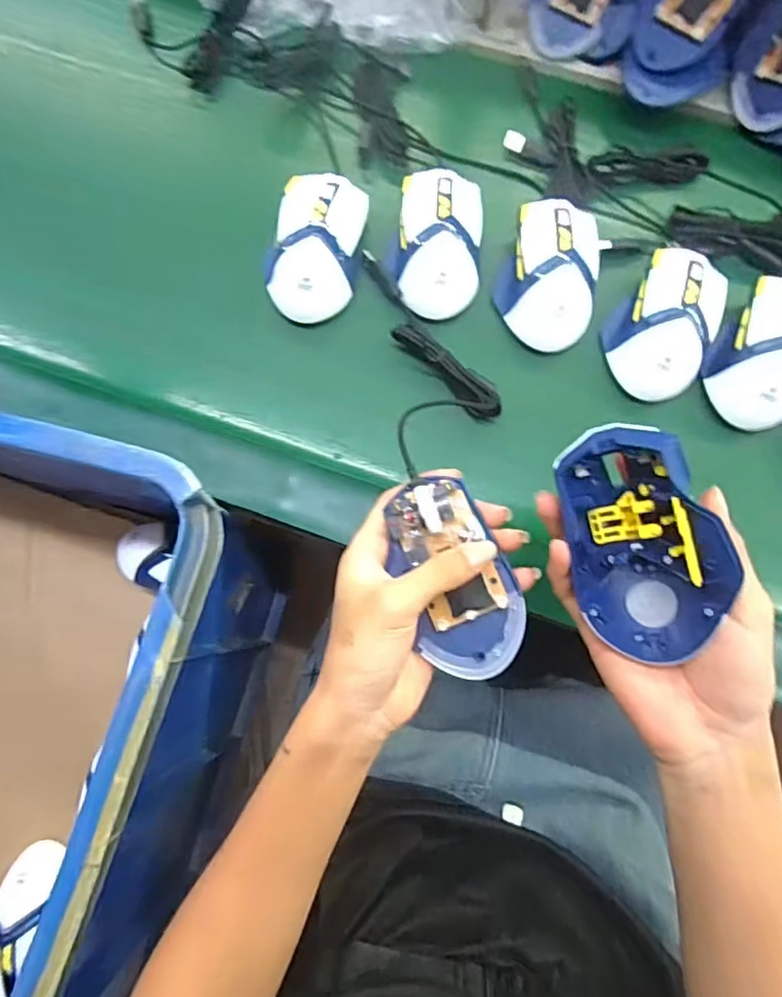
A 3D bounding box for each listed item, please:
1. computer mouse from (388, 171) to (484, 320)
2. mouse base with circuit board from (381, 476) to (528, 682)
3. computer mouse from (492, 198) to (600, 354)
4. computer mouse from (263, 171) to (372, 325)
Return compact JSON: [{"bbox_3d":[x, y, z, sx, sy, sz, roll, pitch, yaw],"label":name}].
[{"bbox_3d":[0.036,-0.201,0.439,0.068,0.034,0.113,3,79,2],"label":"computer mouse"},{"bbox_3d":[0.037,0.045,0.316,0.056,0.023,0.110,-21,87,-3],"label":"mouse base with circuit board"},{"bbox_3d":[0.122,-0.176,0.435,0.073,0.034,0.113,7,79,3],"label":"computer mouse"},{"bbox_3d":[-0.062,-0.202,0.443,0.078,0.036,0.123,8,79,3],"label":"computer mouse"}]

